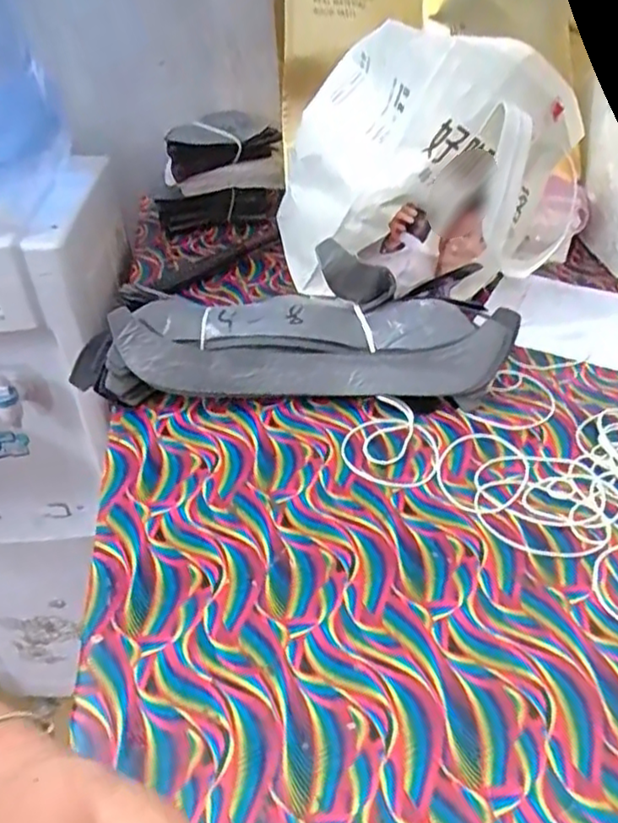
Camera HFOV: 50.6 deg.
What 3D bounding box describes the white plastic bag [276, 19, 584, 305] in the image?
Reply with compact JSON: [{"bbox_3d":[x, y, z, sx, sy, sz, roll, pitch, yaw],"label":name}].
[{"bbox_3d":[0.110,-0.239,0.634,0.234,0.225,0.268,21,43,25],"label":"white plastic bag"}]

